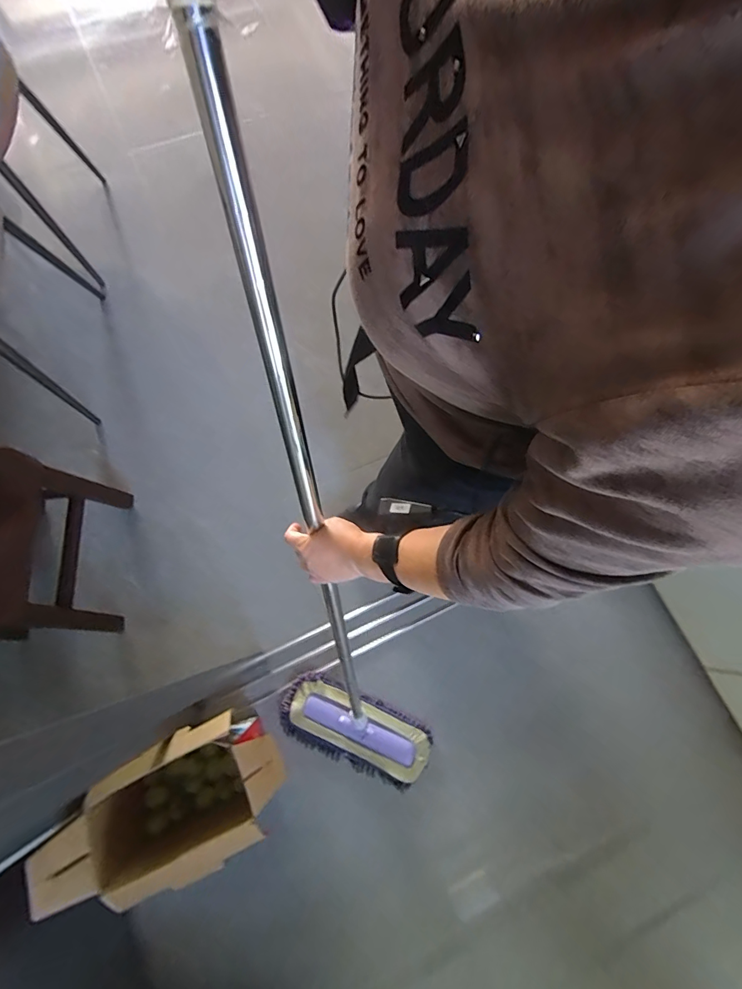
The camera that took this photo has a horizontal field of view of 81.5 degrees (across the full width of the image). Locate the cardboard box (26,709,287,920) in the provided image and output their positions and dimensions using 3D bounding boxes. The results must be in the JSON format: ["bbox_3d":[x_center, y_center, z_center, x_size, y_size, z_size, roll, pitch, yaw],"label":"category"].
[{"bbox_3d":[-0.378,0.628,0.889,0.387,0.309,0.231,-25,76,-9],"label":"cardboard box"}]

